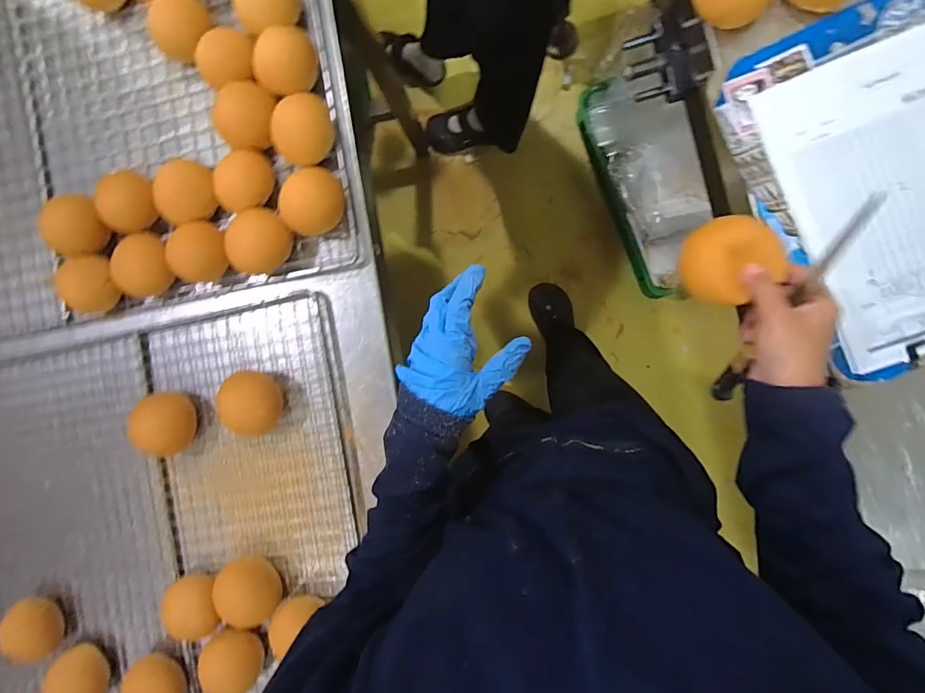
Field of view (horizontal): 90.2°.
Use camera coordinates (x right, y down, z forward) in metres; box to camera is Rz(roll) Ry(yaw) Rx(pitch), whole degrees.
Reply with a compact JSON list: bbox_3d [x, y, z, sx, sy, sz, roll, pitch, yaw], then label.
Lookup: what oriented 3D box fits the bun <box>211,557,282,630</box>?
[{"bbox_3d":[-0.265,0.303,0.569,0.069,0.032,0.074,0,91,8],"label":"bun"}]

